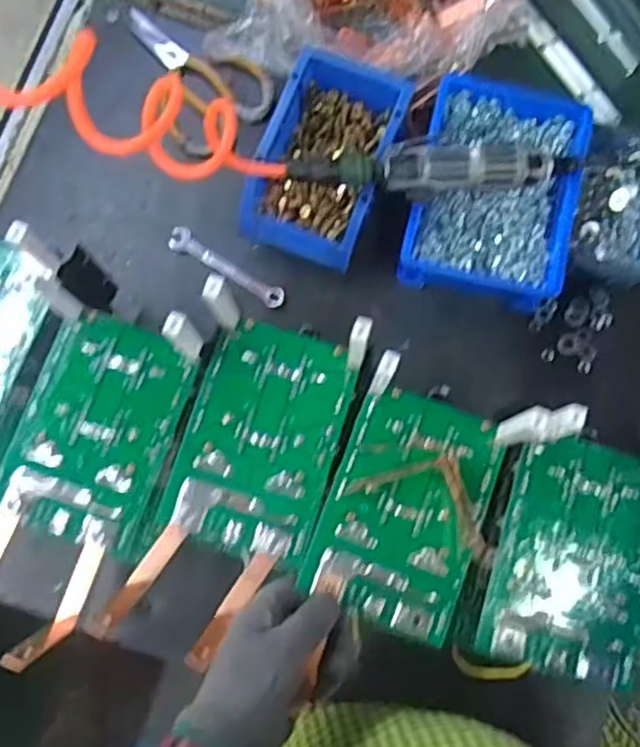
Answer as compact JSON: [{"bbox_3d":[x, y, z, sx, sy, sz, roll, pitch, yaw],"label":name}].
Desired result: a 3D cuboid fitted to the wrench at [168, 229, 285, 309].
[{"bbox_3d":[-0.092,-0.104,0.664,0.132,0.012,0.024,34,81,6],"label":"wrench"}]

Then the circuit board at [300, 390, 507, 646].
[{"bbox_3d":[0.064,0.099,0.491,0.109,0.013,0.161,21,80,4],"label":"circuit board"}]

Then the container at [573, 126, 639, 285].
[{"bbox_3d":[0.292,-0.161,0.645,0.073,0.050,0.150,11,80,2],"label":"container"}]

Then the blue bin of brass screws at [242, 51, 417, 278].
[{"bbox_3d":[0.004,-0.201,0.645,0.116,0.073,0.183,20,80,4],"label":"blue bin of brass screws"}]

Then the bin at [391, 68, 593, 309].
[{"bbox_3d":[0.166,-0.175,0.647,0.144,0.058,0.212,14,80,2],"label":"bin"}]

